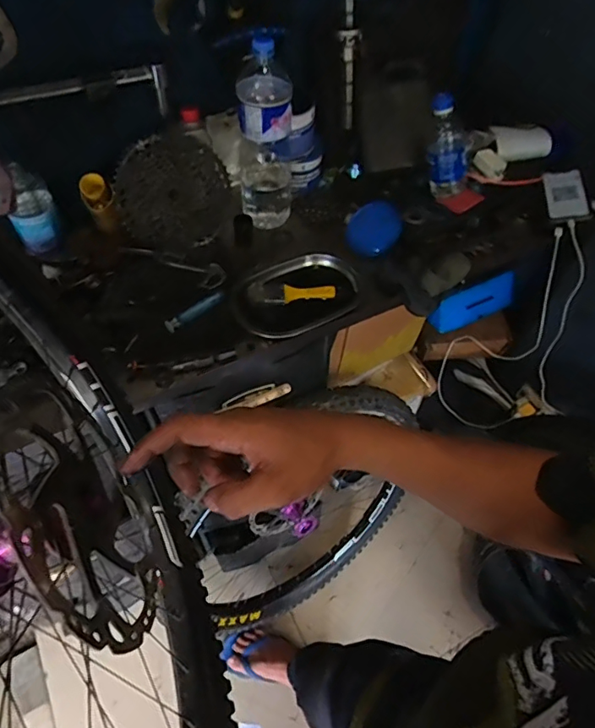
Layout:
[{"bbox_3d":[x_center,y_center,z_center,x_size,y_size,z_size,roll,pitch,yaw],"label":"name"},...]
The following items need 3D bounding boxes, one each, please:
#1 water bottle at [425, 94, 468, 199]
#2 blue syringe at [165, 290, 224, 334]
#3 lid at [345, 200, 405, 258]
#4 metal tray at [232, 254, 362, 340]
[{"bbox_3d":[0.263,-0.375,0.874,0.052,0.164,0.055,-10,30,6],"label":"water bottle"},{"bbox_3d":[-0.164,-0.087,0.811,0.021,0.020,0.109,37,62,23],"label":"blue syringe"},{"bbox_3d":[0.141,-0.246,0.923,0.100,0.020,0.089,-37,80,14],"label":"lid"},{"bbox_3d":[0.005,-0.115,0.844,0.222,0.024,0.139,-23,58,-17],"label":"metal tray"}]

